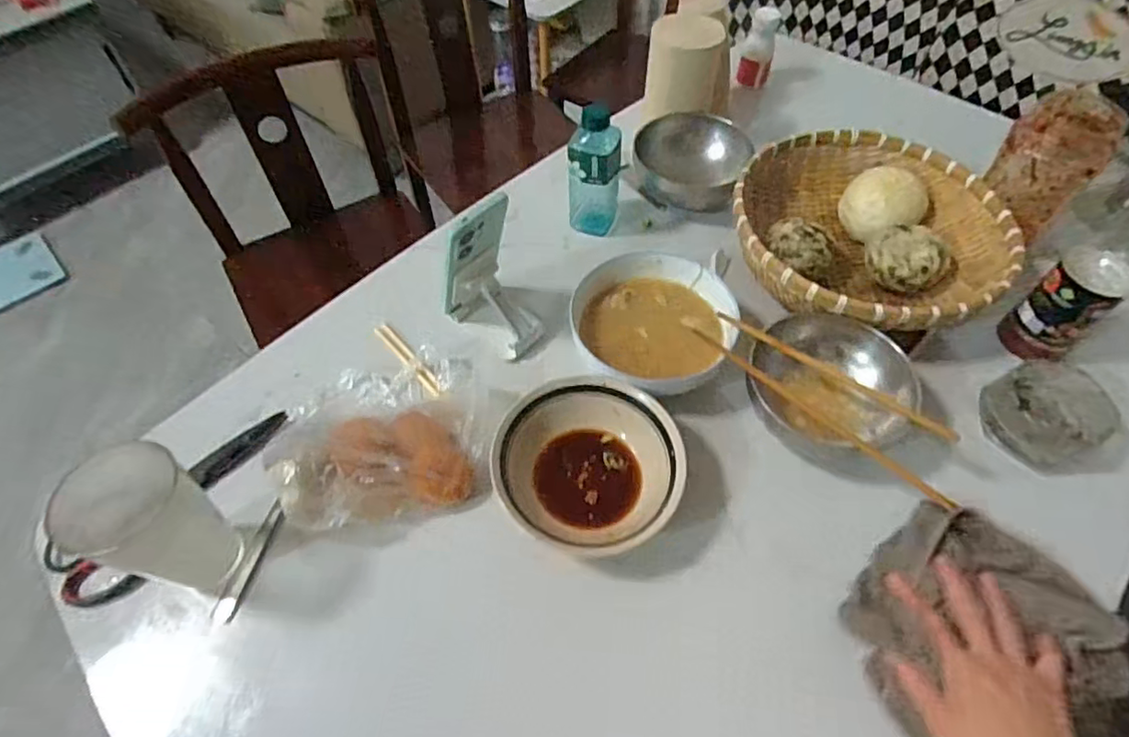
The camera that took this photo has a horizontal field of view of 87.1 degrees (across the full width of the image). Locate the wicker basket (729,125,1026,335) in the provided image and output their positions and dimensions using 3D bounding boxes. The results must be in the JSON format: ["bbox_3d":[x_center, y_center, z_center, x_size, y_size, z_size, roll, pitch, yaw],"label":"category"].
[{"bbox_3d":[0.345,-0.152,0.701,0.301,0.096,0.282,0,56,1],"label":"wicker basket"}]

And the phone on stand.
[{"bbox_3d":[-0.078,-0.089,0.616,0.089,0.160,0.097,-22,58,-14],"label":"phone on stand"}]

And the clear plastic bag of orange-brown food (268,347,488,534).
[{"bbox_3d":[-0.176,0.058,0.581,0.204,0.046,0.187,-9,56,-5],"label":"clear plastic bag of orange-brown food"}]

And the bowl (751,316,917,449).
[{"bbox_3d":[0.251,0.017,0.577,0.141,0.074,0.133,0,56,1],"label":"bowl"}]

